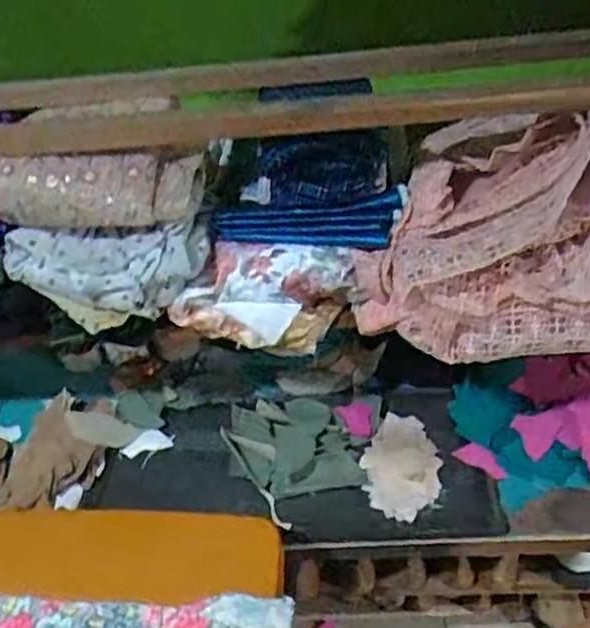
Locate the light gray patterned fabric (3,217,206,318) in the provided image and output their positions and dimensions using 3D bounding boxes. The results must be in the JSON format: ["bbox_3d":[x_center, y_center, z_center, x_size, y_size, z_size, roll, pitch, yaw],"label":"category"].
[{"bbox_3d":[-0.199,-0.048,0.729,0.215,0.095,0.055,-2,38,4],"label":"light gray patterned fabric"}]

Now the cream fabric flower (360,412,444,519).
[{"bbox_3d":[0.139,0.195,0.895,0.097,0.017,0.165,4,39,12],"label":"cream fabric flower"}]

